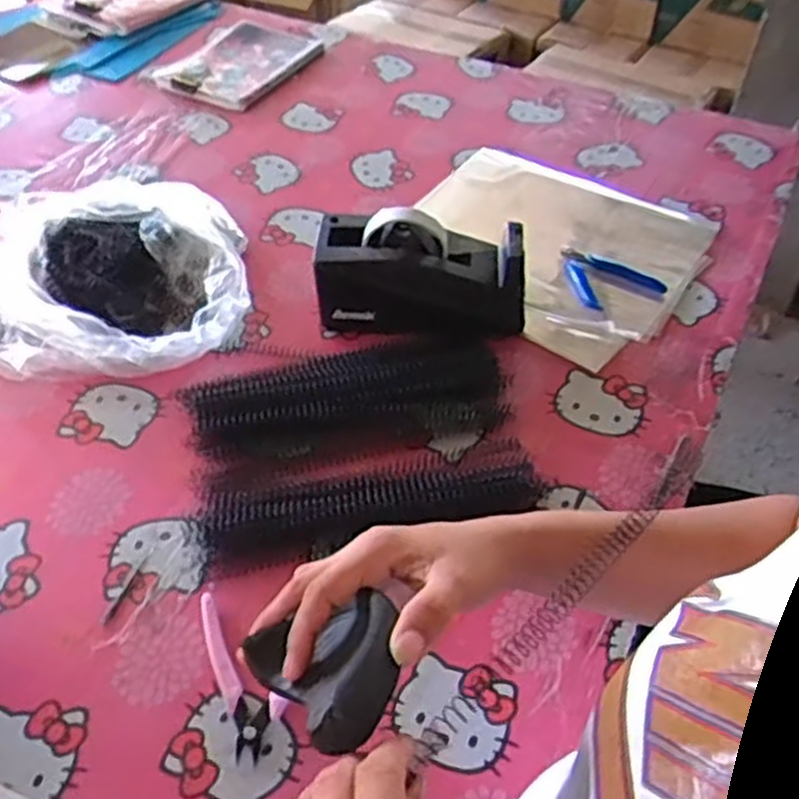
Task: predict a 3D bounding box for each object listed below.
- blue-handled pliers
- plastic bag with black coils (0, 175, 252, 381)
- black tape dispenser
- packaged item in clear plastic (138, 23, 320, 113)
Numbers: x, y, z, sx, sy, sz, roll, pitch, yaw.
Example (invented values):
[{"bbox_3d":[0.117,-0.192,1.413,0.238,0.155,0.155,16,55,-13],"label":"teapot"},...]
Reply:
[{"bbox_3d":[0.219,-0.137,0.844,0.092,0.010,0.098,-16,51,-14],"label":"blue-handled pliers"},{"bbox_3d":[-0.335,-0.117,0.809,0.350,0.061,0.271,-9,50,-9],"label":"plastic bag with black coils"},{"bbox_3d":[0.022,-0.121,0.774,0.198,0.120,0.073,4,49,2],"label":"black tape dispenser"},{"bbox_3d":[-0.242,-0.504,1.181,0.187,0.017,0.233,26,54,20],"label":"packaged item in clear plastic"}]

